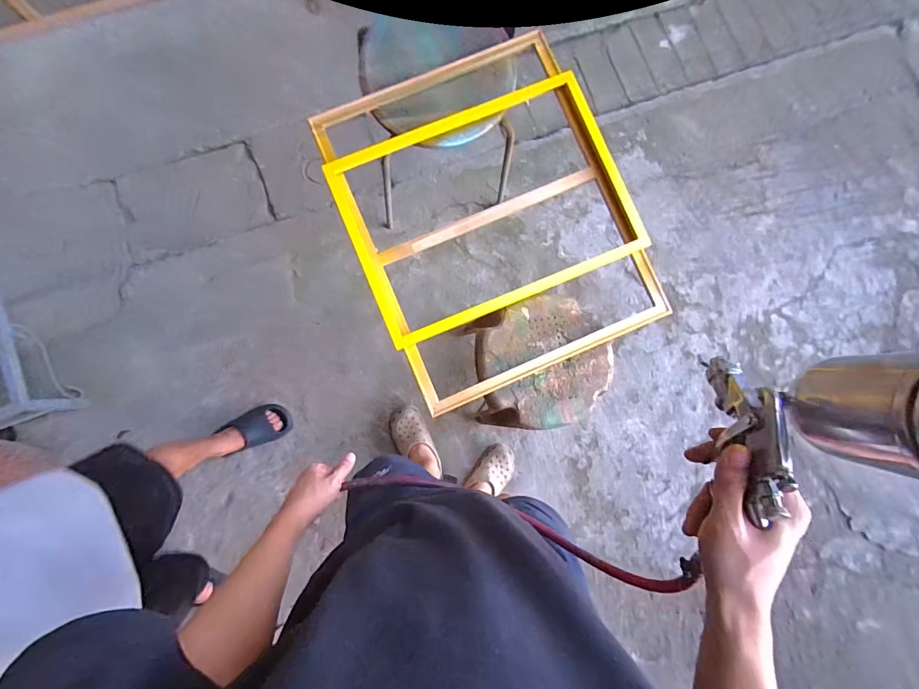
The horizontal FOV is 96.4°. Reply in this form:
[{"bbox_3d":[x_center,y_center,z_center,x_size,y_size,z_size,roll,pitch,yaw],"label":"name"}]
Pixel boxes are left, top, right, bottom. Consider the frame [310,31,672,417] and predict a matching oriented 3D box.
[{"bbox_3d":[0.068,-0.300,0.938,0.611,0.078,0.750,-22,86,-6],"label":"frame"}]

